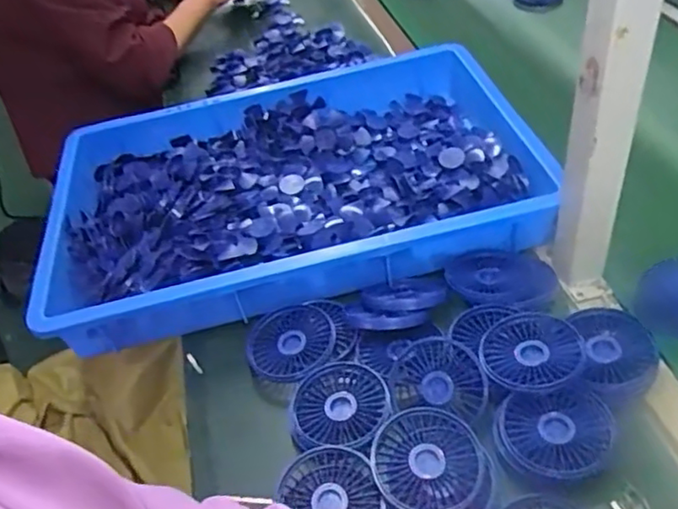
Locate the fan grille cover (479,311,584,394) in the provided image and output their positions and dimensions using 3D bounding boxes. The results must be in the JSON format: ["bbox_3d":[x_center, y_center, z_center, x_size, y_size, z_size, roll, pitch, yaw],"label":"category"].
[{"bbox_3d":[0.175,0.089,0.567,0.091,0.018,0.077,-20,44,-13],"label":"fan grille cover"}]

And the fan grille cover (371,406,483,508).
[{"bbox_3d":[0.073,0.171,0.526,0.088,0.025,0.088,-14,56,3],"label":"fan grille cover"}]

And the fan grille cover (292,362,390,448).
[{"bbox_3d":[0.001,0.137,0.576,0.088,0.022,0.085,8,45,16],"label":"fan grille cover"}]

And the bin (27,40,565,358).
[{"bbox_3d":[-0.065,-0.090,0.780,0.557,0.085,0.390,-13,43,-5],"label":"bin"}]

